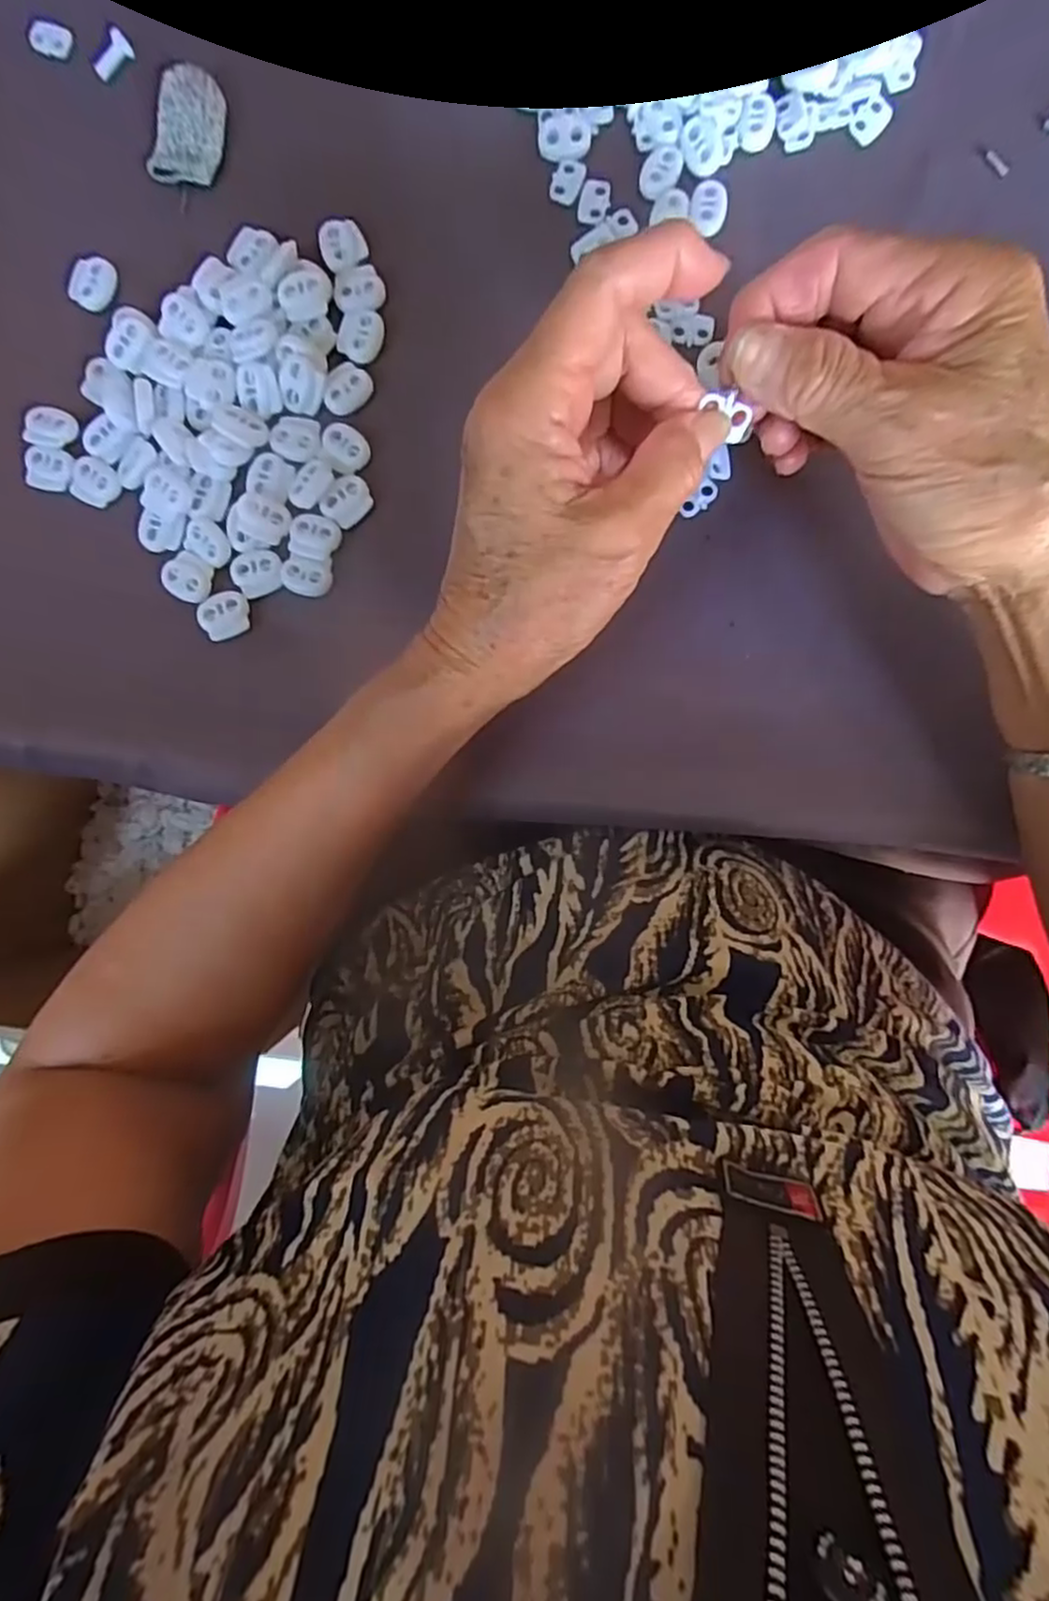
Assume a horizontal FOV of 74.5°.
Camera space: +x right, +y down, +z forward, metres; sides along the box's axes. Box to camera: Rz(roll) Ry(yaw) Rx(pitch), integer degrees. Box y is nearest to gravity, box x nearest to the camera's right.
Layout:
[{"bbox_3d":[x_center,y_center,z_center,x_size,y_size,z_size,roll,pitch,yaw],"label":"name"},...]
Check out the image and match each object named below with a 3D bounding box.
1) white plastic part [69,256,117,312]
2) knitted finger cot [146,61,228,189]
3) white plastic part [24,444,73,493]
[{"bbox_3d":[-0.194,-0.232,0.310,0.016,0.006,0.022,13,89,3],"label":"white plastic part"},{"bbox_3d":[-0.149,-0.299,0.304,0.031,0.011,0.045,13,89,3],"label":"knitted finger cot"},{"bbox_3d":[-0.213,-0.148,0.308,0.020,0.005,0.020,14,98,-1],"label":"white plastic part"}]

